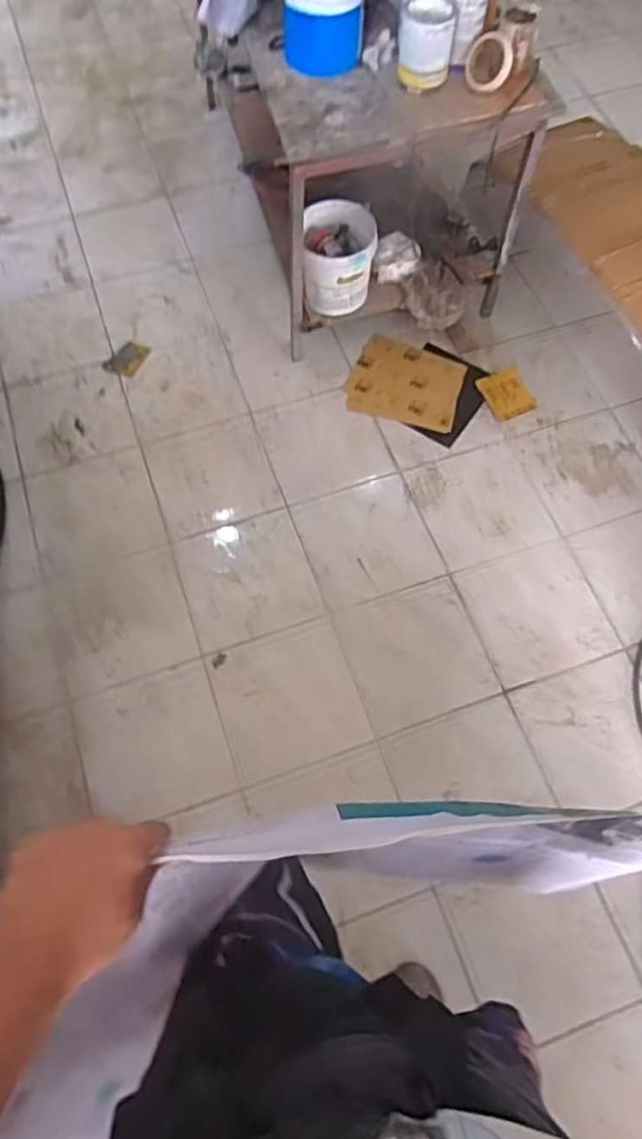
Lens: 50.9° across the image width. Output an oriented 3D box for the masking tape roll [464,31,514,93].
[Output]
[{"bbox_3d":[0.342,-1.025,1.366,0.092,0.100,0.023,30,25,6],"label":"masking tape roll"}]

